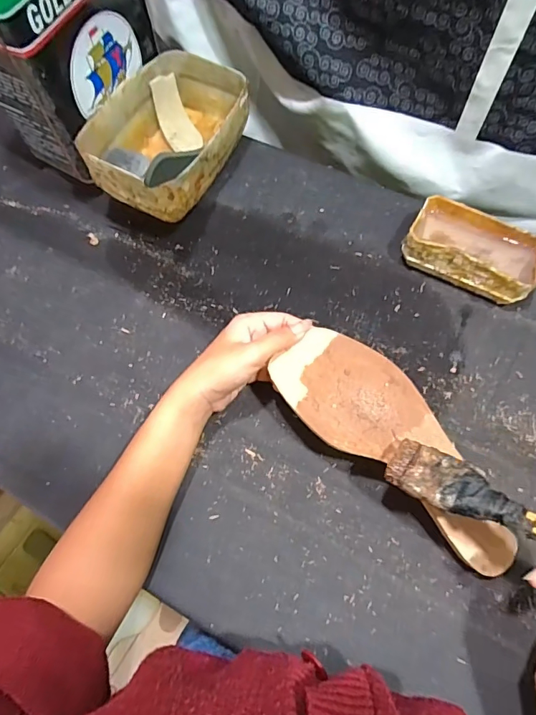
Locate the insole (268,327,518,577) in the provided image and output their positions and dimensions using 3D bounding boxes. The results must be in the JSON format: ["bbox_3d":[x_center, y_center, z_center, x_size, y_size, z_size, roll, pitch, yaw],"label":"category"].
[{"bbox_3d":[0.106,0.070,0.348,0.080,0.012,0.230,-43,83,-14],"label":"insole"}]

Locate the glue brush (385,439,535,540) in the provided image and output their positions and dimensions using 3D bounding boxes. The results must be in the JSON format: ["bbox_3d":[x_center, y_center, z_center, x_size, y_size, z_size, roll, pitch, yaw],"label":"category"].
[{"bbox_3d":[0.144,0.093,0.284,0.134,0.007,0.037,22,69,33],"label":"glue brush"}]

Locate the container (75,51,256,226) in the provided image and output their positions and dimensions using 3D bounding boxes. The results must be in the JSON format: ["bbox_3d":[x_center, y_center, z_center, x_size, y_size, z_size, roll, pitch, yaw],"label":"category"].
[{"bbox_3d":[-0.104,-0.241,0.479,0.127,0.075,0.188,24,71,11],"label":"container"}]

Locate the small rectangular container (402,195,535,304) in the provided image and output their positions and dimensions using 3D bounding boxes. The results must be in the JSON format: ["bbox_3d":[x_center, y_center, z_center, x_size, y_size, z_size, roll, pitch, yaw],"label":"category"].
[{"bbox_3d":[0.202,-0.105,0.437,0.127,0.043,0.075,28,72,12],"label":"small rectangular container"}]

